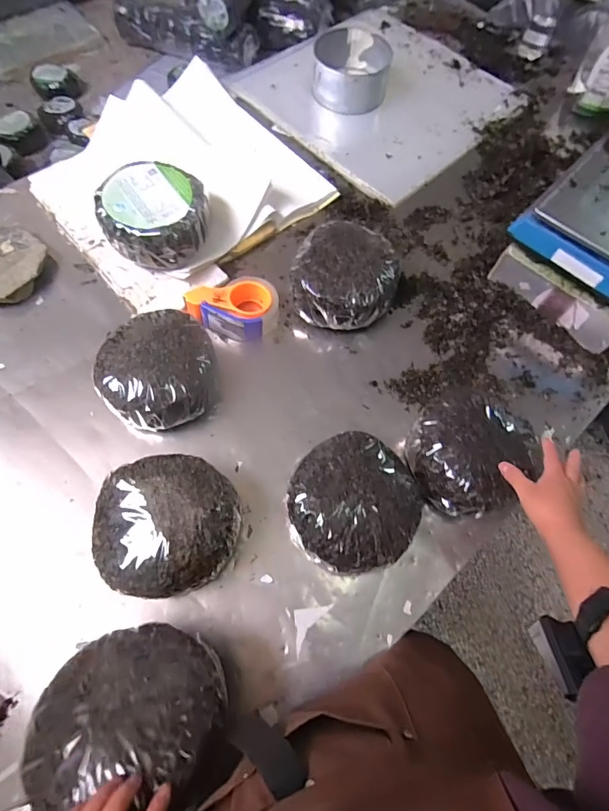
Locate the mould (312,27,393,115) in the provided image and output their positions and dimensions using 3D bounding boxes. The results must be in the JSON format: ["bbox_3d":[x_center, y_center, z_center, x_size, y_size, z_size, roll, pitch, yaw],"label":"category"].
[{"bbox_3d":[0.119,-0.831,1.052,0.189,0.085,0.191,10,67,3],"label":"mould"}]

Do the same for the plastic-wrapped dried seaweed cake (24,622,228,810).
[{"bbox_3d":[-0.186,0.329,0.446,0.182,0.049,0.186,-3,39,2],"label":"plastic-wrapped dried seaweed cake"}]

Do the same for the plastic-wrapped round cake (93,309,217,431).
[{"bbox_3d":[-0.241,-0.058,0.707,0.175,0.099,0.188,1,67,-1],"label":"plastic-wrapped round cake"}]

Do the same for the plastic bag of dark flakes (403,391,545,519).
[{"bbox_3d":[0.263,0.068,0.662,0.183,0.088,0.177,-25,70,-11],"label":"plastic bag of dark flakes"}]

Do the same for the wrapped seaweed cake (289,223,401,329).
[{"bbox_3d":[0.076,-0.236,0.791,0.189,0.101,0.183,1,67,-1],"label":"wrapped seaweed cake"}]

